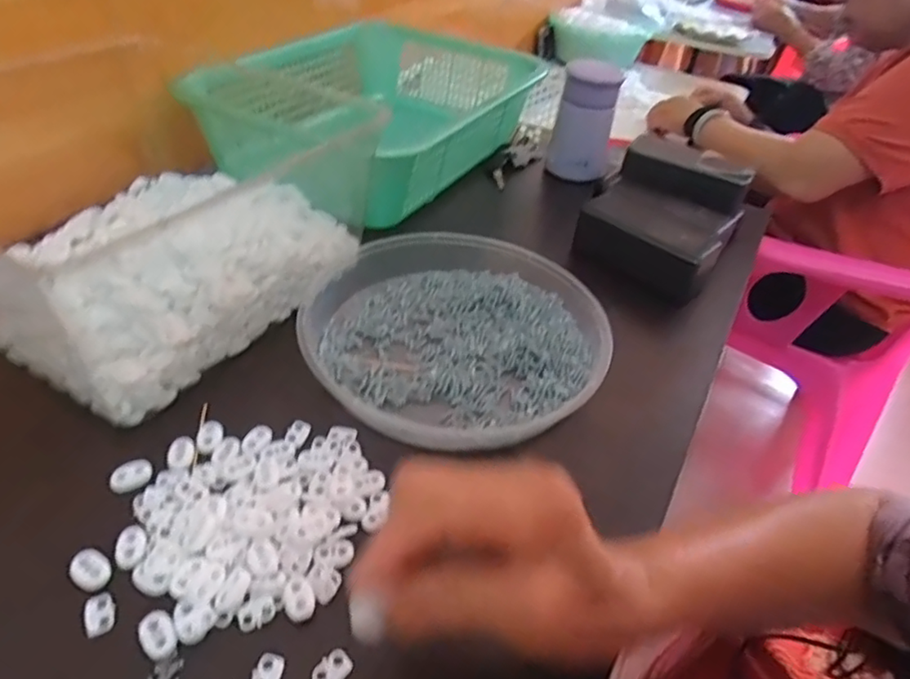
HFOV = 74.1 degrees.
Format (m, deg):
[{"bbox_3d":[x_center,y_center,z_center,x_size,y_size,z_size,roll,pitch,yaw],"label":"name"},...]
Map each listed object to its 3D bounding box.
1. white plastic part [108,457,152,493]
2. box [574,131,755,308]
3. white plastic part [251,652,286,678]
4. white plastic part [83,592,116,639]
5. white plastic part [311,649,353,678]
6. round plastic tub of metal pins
[{"bbox_3d":[-0.198,0.082,0.368,0.024,0.005,0.018,-17,46,-25],"label":"white plastic part"},{"bbox_3d":[0.211,-0.120,0.618,0.131,0.094,0.168,26,44,21],"label":"box"},{"bbox_3d":[-0.091,0.163,0.292,0.014,0.004,0.021,11,41,5],"label":"white plastic part"},{"bbox_3d":[-0.182,0.140,0.307,0.014,0.004,0.021,-19,47,-27],"label":"white plastic part"},{"bbox_3d":[-0.061,0.162,0.295,0.014,0.004,0.020,33,47,27],"label":"white plastic part"},{"bbox_3d":[-0.004,-0.014,0.477,0.225,0.035,0.220,4,41,-3],"label":"round plastic tub of metal pins"}]

